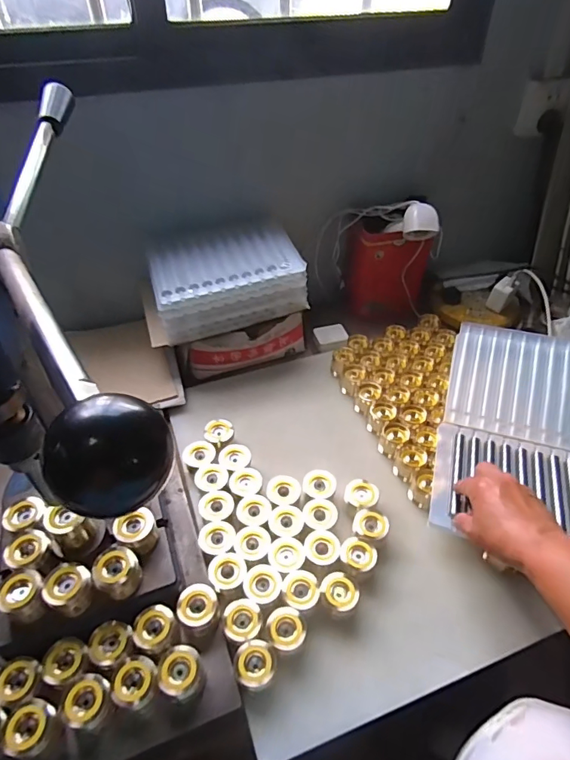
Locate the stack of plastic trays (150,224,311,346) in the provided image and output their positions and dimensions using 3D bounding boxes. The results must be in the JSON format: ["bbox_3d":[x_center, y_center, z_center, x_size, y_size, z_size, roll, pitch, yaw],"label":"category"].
[{"bbox_3d":[-0.100,-0.157,0.748,0.238,0.094,0.151,-14,46,-11],"label":"stack of plastic trays"}]

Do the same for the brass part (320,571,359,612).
[{"bbox_3d":[0.060,0.237,0.521,0.038,0.040,0.037,-1,45,1],"label":"brass part"}]

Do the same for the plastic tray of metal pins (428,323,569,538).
[{"bbox_3d":[0.325,0.063,0.613,0.219,0.070,0.302,13,47,14],"label":"plastic tray of metal pins"}]

